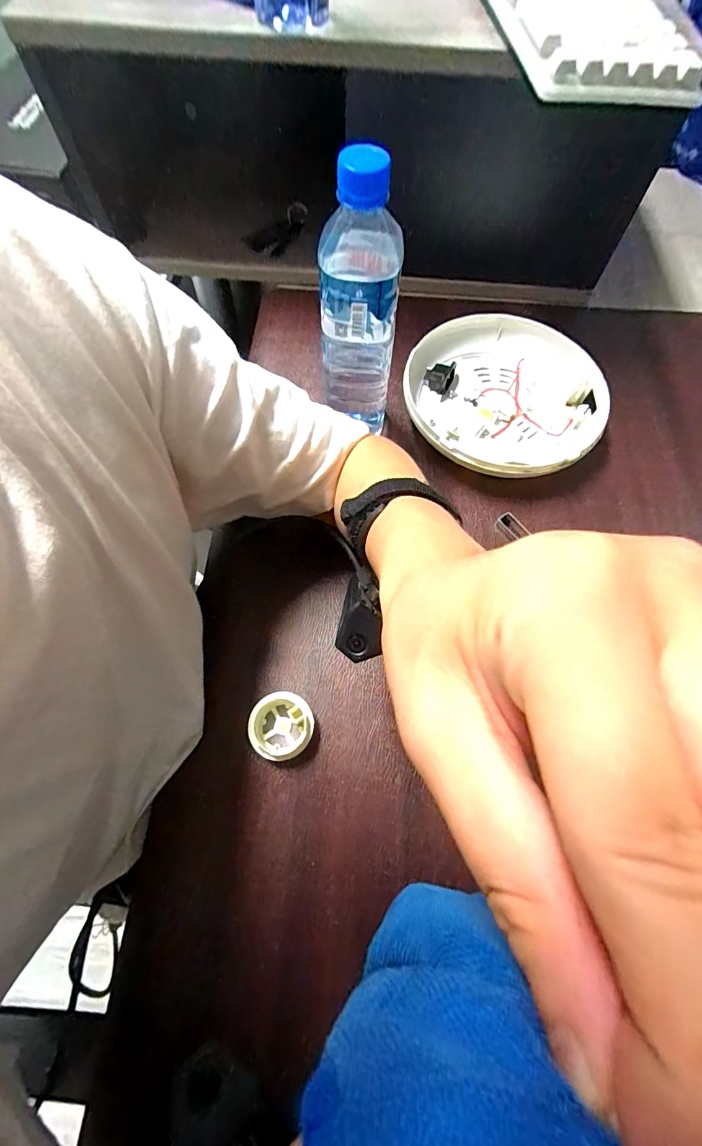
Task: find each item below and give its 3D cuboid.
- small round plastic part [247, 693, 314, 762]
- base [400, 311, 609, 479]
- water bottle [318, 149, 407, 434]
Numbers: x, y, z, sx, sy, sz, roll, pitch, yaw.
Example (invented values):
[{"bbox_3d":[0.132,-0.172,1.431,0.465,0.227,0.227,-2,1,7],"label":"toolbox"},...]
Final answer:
[{"bbox_3d":[-0.053,0.117,0.316,0.047,0.022,0.047,1,67,-1],"label":"small round plastic part"},{"bbox_3d":[0.162,-0.191,0.435,0.206,0.033,0.185,7,67,1],"label":"base"},{"bbox_3d":[0.006,-0.215,0.333,0.061,0.183,0.062,3,67,0],"label":"water bottle"}]

